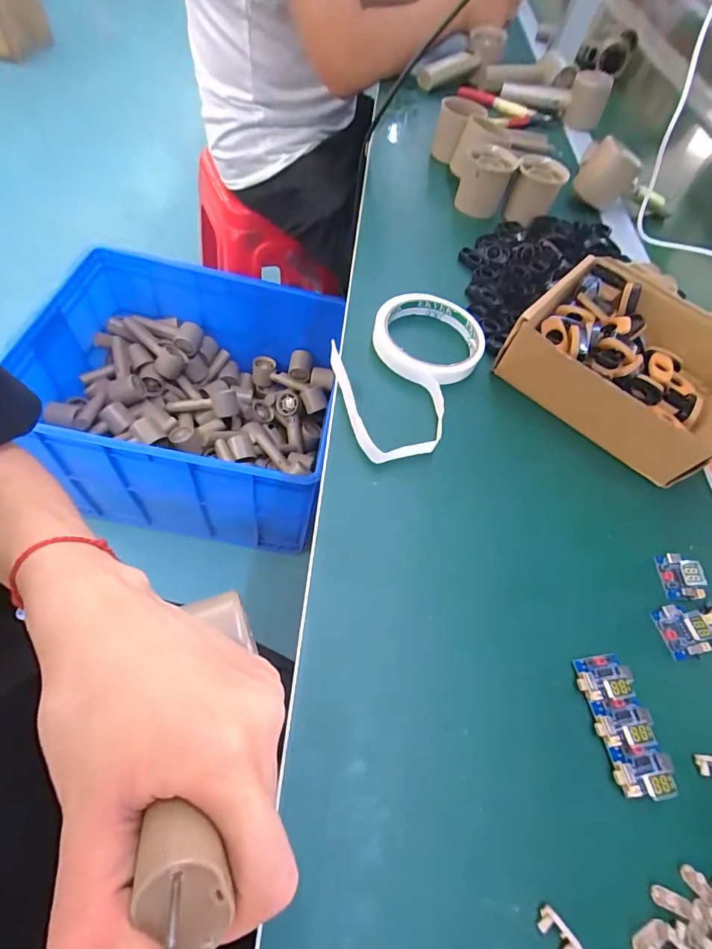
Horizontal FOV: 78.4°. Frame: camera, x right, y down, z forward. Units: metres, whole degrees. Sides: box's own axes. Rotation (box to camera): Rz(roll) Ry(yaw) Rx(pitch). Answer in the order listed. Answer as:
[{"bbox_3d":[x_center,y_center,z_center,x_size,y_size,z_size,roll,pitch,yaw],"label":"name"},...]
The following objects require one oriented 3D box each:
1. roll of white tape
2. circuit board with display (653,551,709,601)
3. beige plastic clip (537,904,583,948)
[{"bbox_3d":[0.037,-0.085,0.347,0.100,0.017,0.173,28,58,6],"label":"roll of white tape"},{"bbox_3d":[0.212,0.065,0.285,0.022,0.012,0.030,5,59,-9],"label":"circuit board with display"},{"bbox_3d":[0.088,0.200,0.189,0.010,0.005,0.019,-33,70,-26],"label":"beige plastic clip"}]

